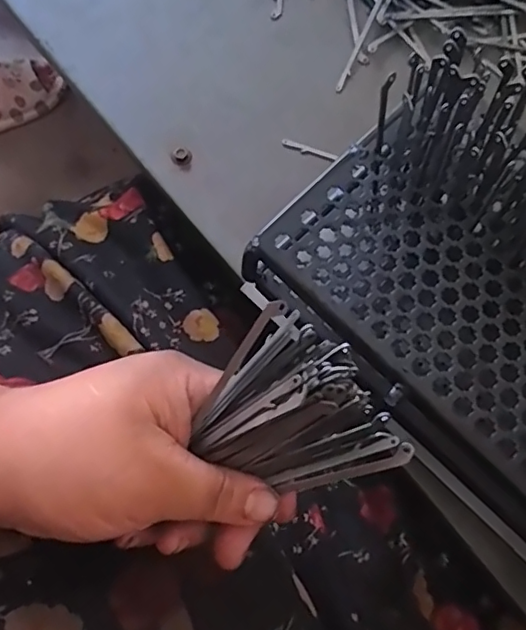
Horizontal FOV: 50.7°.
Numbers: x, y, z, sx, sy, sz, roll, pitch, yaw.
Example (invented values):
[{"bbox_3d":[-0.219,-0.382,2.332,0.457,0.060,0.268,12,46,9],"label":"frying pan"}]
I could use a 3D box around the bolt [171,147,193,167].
[{"bbox_3d":[-0.055,-0.108,0.376,0.014,0.006,0.015,1,74,-2],"label":"bolt"}]

